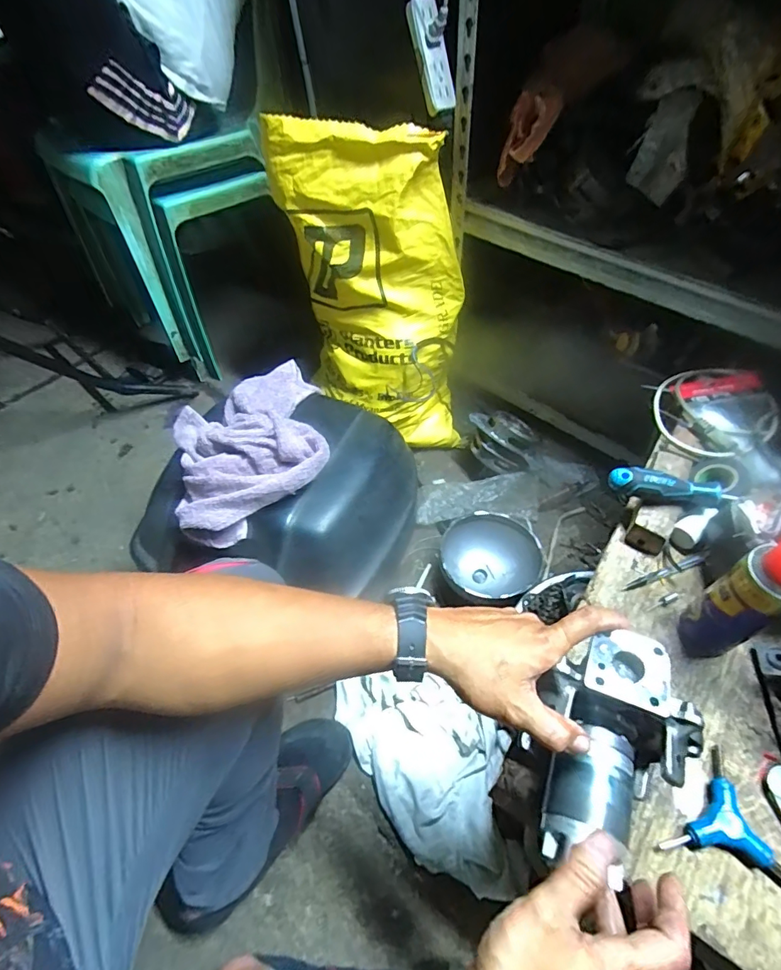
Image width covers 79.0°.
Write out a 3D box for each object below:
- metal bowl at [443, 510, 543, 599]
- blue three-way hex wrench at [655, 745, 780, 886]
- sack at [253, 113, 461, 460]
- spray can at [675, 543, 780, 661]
[{"bbox_3d":[0.182,0.129,0.872,0.171,0.080,0.137,-9,54,-3],"label":"metal bowl"},{"bbox_3d":[0.261,0.277,0.383,0.087,0.013,0.099,-11,54,-5],"label":"blue three-way hex wrench"},{"bbox_3d":[-0.027,-0.330,0.878,0.314,0.517,0.215,-4,54,0],"label":"sack"},{"bbox_3d":[0.305,0.102,0.411,0.041,0.170,0.048,-22,56,-12],"label":"spray can"}]

